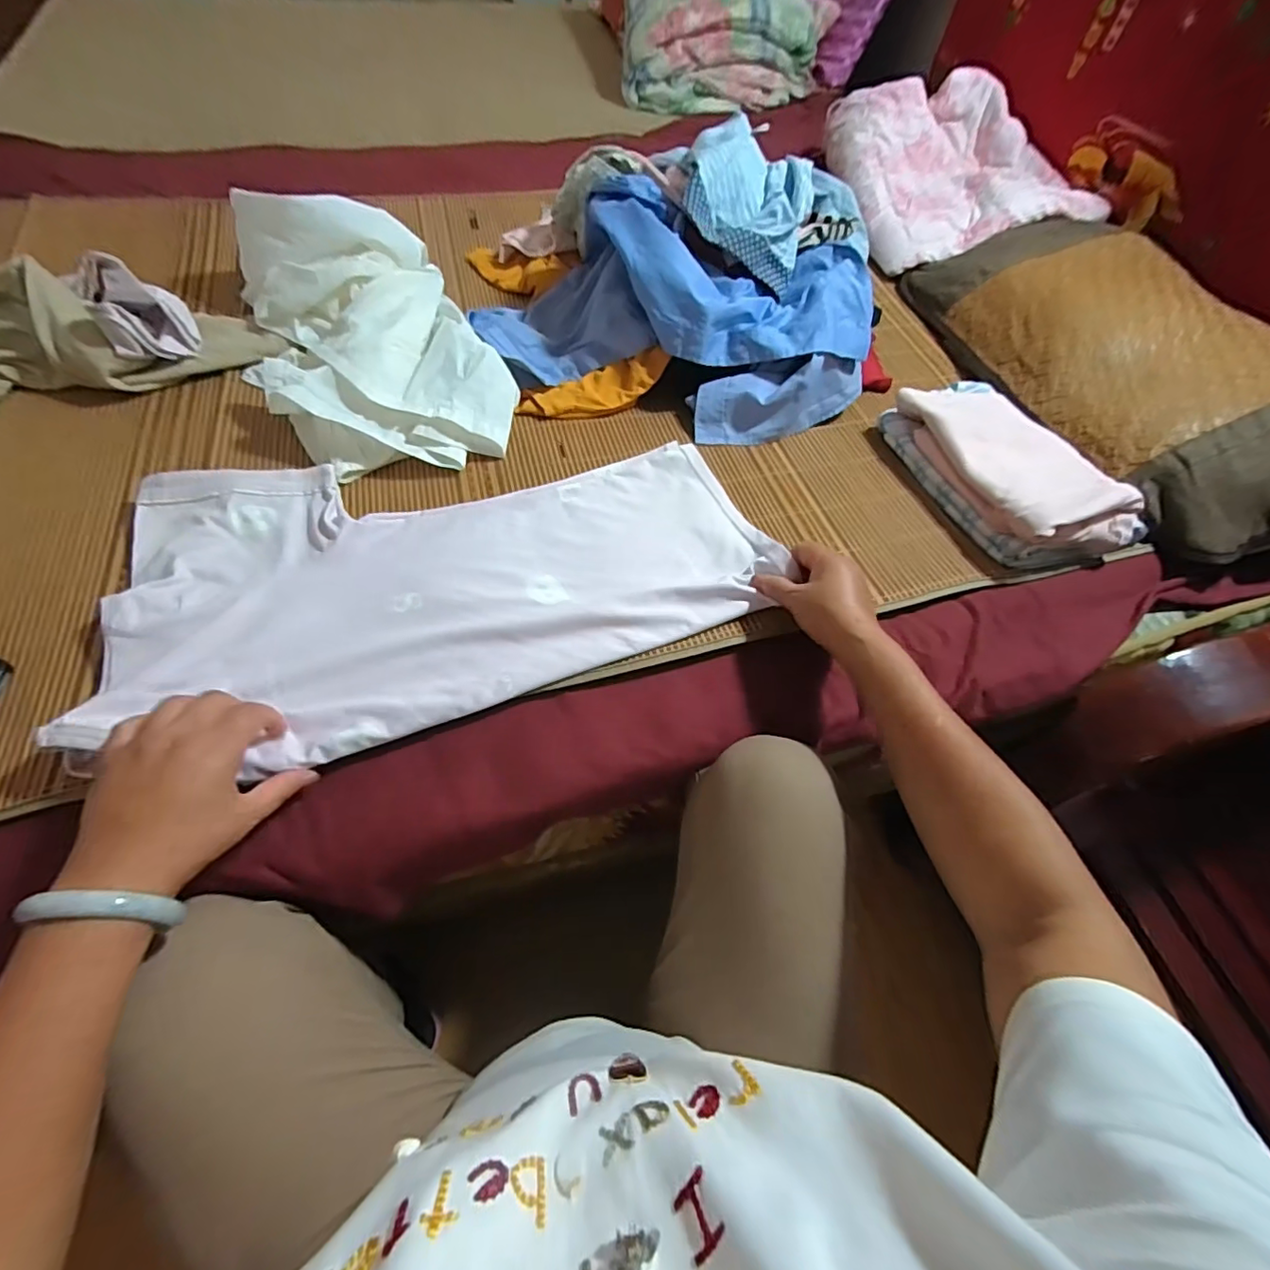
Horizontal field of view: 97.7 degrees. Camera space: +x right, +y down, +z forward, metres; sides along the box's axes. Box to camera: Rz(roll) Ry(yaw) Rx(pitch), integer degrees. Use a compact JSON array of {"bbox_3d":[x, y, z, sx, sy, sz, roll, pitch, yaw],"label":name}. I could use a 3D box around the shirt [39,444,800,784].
[{"bbox_3d":[-0.157,-0.062,0.527,0.575,0.046,0.305,-9,60,-12],"label":"shirt"}]

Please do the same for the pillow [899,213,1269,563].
[{"bbox_3d":[0.668,-0.383,0.750,0.338,0.126,0.633,-13,61,-12],"label":"pillow"}]

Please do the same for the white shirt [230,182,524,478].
[{"bbox_3d":[-0.322,-0.370,0.660,0.260,0.107,0.408,-22,63,-16],"label":"white shirt"}]

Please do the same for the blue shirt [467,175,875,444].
[{"bbox_3d":[0.054,-0.422,0.713,0.497,0.147,0.274,13,59,4],"label":"blue shirt"}]

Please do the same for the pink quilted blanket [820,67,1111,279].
[{"bbox_3d":[0.574,-0.844,1.006,0.365,0.131,0.424,-4,60,-7],"label":"pink quilted blanket"}]

